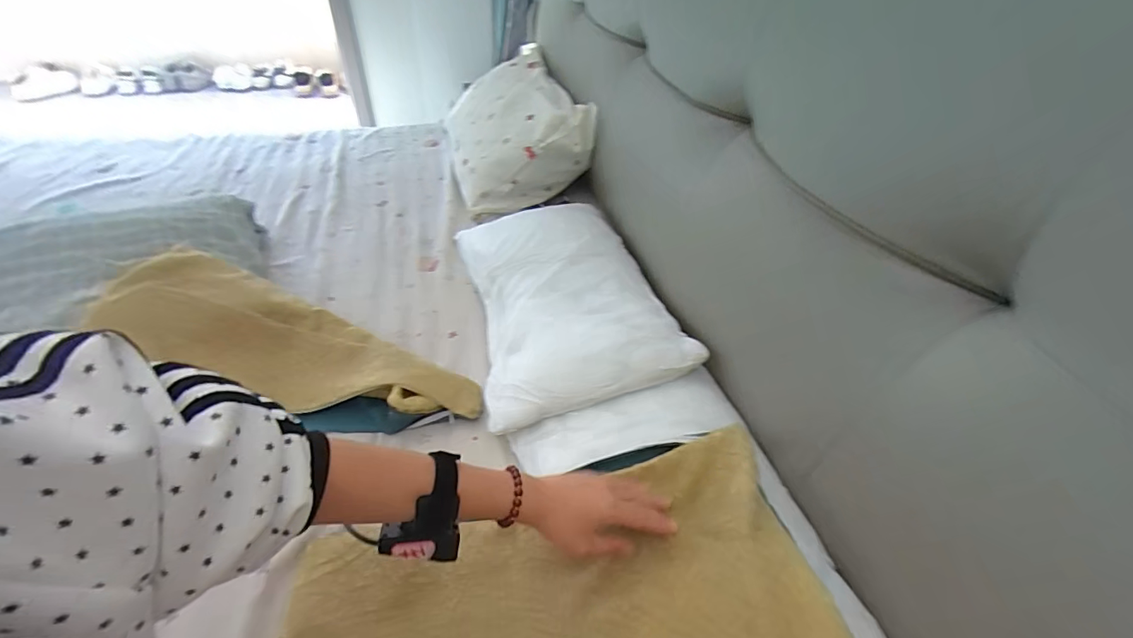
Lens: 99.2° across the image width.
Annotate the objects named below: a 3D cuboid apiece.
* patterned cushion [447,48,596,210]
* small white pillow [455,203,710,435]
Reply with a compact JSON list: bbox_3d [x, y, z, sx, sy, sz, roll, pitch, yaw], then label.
[{"bbox_3d":[-0.152,-0.498,1.225,0.288,0.204,0.538,-8,44,-12],"label":"patterned cushion"},{"bbox_3d":[-0.018,-0.066,0.829,0.292,0.098,0.522,-8,44,-12],"label":"small white pillow"}]

